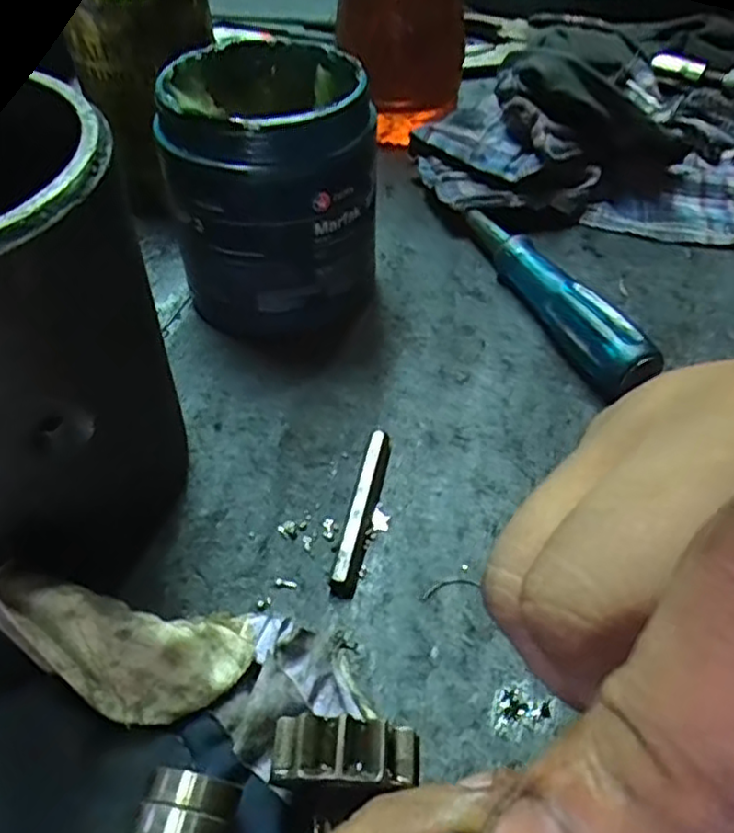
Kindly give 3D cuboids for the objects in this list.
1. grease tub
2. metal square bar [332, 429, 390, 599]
[{"bbox_3d":[-0.042,-0.102,0.310,0.086,0.097,0.086,-9,46,-6],"label":"grease tub"},{"bbox_3d":[-0.002,0.035,0.264,0.011,0.010,0.070,6,47,9],"label":"metal square bar"}]

